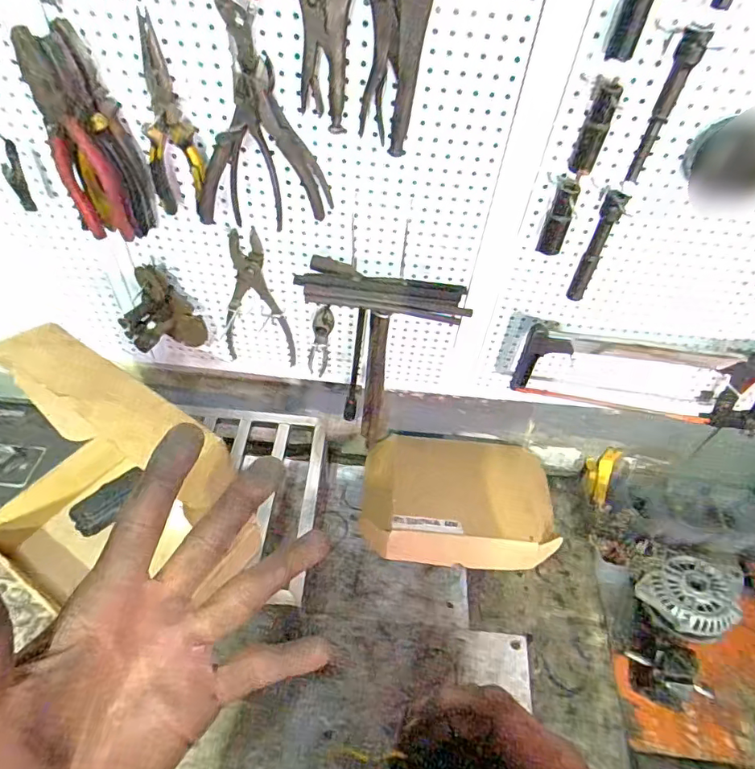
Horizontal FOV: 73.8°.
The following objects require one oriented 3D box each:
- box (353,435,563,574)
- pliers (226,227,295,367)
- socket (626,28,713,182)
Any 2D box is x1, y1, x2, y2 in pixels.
[{"bbox_3d":[0.152,0.215,0.948,0.356,0.104,0.234,4,50,-2],"label":"box"},{"bbox_3d":[-0.175,-0.114,0.712,0.105,0.231,0.010,6,50,0],"label":"pliers"},{"bbox_3d":[0.254,-0.245,0.448,0.019,0.120,0.015,25,53,15],"label":"socket"}]

